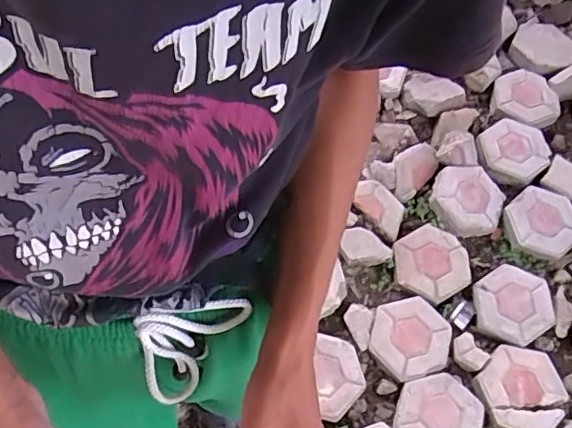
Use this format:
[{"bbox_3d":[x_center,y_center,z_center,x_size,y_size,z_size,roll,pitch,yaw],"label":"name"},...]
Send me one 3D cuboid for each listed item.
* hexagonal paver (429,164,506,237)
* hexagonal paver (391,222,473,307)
[{"bbox_3d":[0.512,-0.045,1.591,0.207,0.046,0.217,28,66,9],"label":"hexagonal paver"},{"bbox_3d":[0.386,0.124,1.487,0.201,0.035,0.201,-28,69,-15],"label":"hexagonal paver"}]

